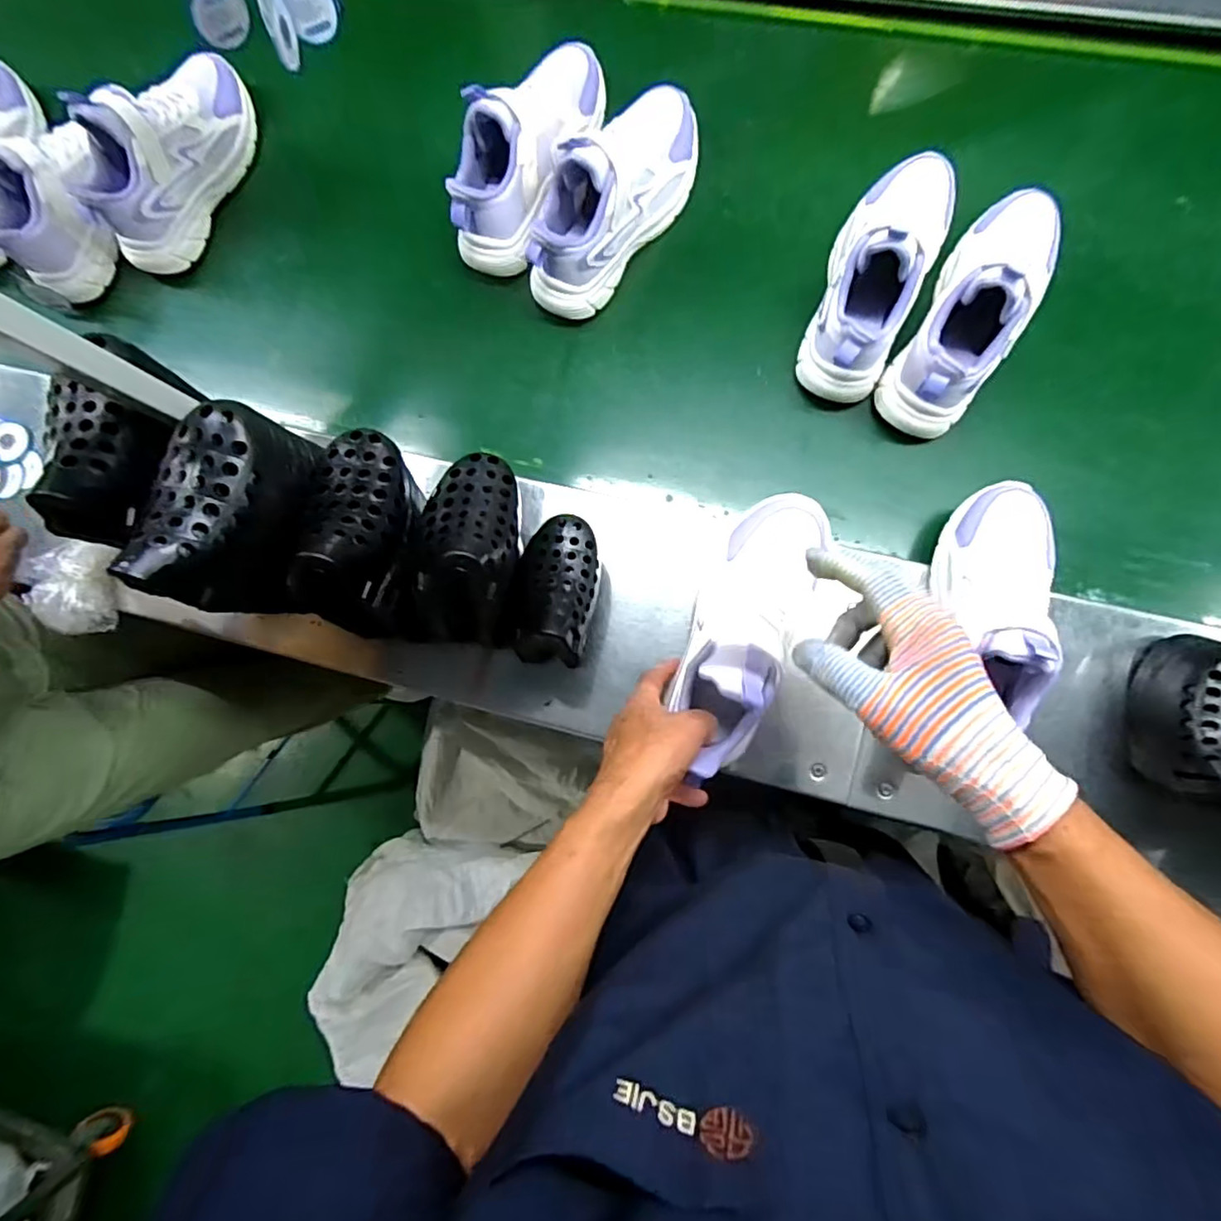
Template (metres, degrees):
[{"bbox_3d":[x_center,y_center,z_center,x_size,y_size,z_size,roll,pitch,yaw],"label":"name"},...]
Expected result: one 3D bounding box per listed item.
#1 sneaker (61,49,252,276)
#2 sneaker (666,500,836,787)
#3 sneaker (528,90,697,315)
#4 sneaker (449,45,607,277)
[{"bbox_3d":[-0.483,-0.499,0.663,0.088,0.135,0.239,26,92,8],"label":"sneaker"},{"bbox_3d":[0.108,0.011,0.493,0.078,0.077,0.229,19,75,8],"label":"sneaker"},{"bbox_3d":[0.009,-0.409,0.603,0.088,0.120,0.241,35,93,7],"label":"sneaker"},{"bbox_3d":[-0.083,-0.469,0.617,0.080,0.117,0.240,29,93,10],"label":"sneaker"}]

